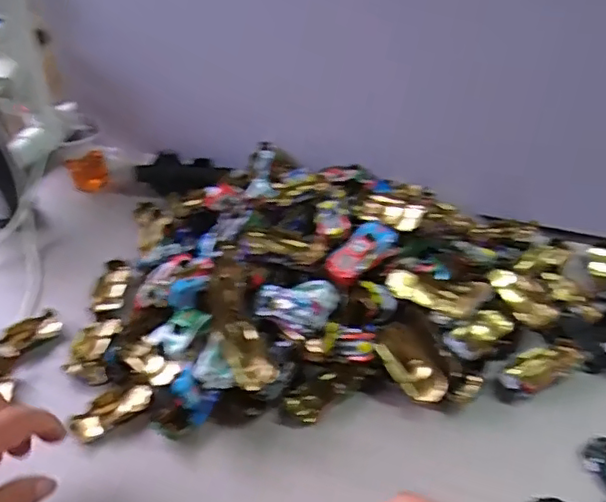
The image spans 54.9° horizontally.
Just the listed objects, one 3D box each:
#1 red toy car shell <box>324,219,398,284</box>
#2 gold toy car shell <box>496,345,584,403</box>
[{"bbox_3d":[0.049,0.002,0.479,0.033,0.019,0.062,27,51,28],"label":"red toy car shell"},{"bbox_3d":[0.189,0.095,0.471,0.074,0.021,0.031,-25,47,-22],"label":"gold toy car shell"}]

